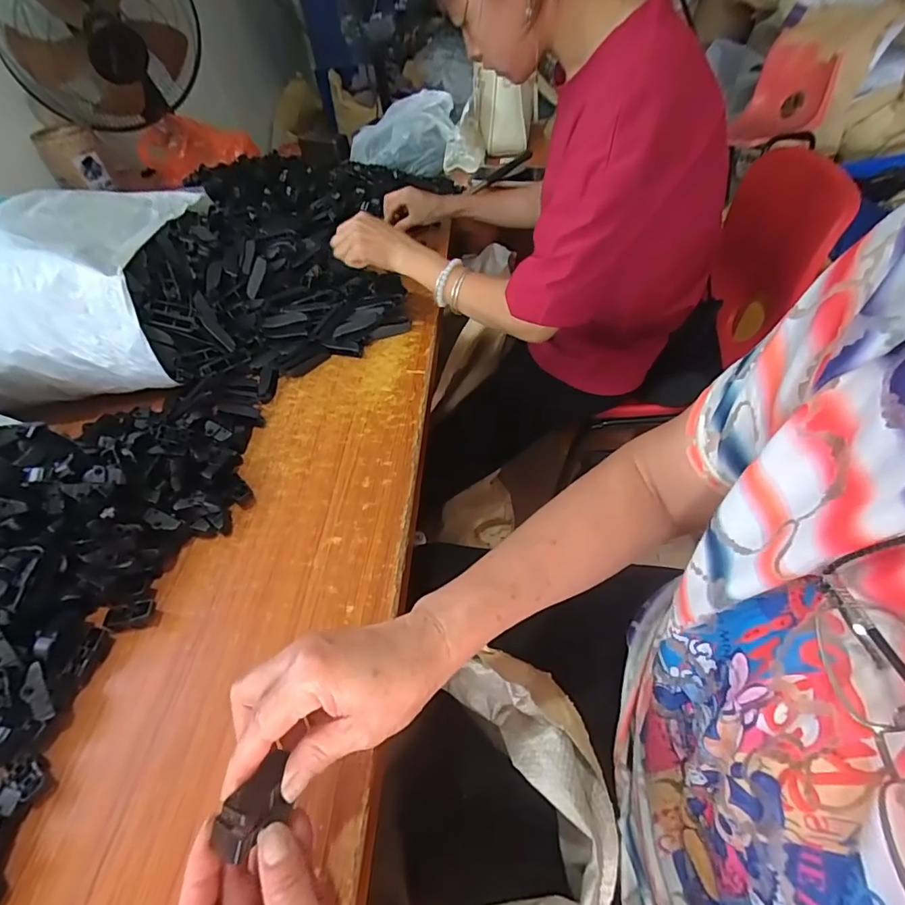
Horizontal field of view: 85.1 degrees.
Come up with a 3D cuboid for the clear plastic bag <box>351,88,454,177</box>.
[{"bbox_3d":[-0.132,-0.733,1.112,0.269,0.123,0.169,11,50,17],"label":"clear plastic bag"}]

